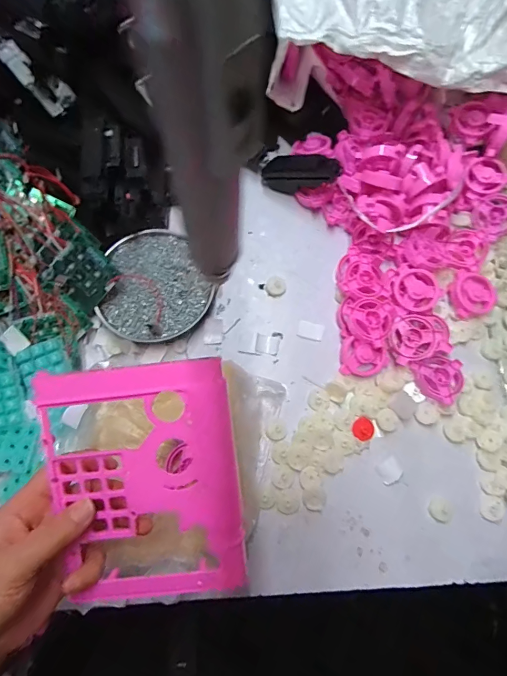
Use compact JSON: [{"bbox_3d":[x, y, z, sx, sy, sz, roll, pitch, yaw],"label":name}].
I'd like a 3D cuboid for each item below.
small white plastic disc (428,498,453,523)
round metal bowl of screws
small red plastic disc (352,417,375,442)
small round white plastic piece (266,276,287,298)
[{"bbox_3d":[0.187,0.171,0.386,0.024,0.004,0.021,27,76,8],"label":"small white plastic disc"},{"bbox_3d":[-0.120,-0.061,0.443,0.121,0.019,0.128,0,74,1],"label":"round metal bowl of screws"},{"bbox_3d":[0.116,0.096,0.408,0.022,0.004,0.023,0,74,1],"label":"small red plastic disc"},{"bbox_3d":[0.028,-0.062,0.458,0.024,0.012,0.022,-3,74,0],"label":"small round white plastic piece"}]

